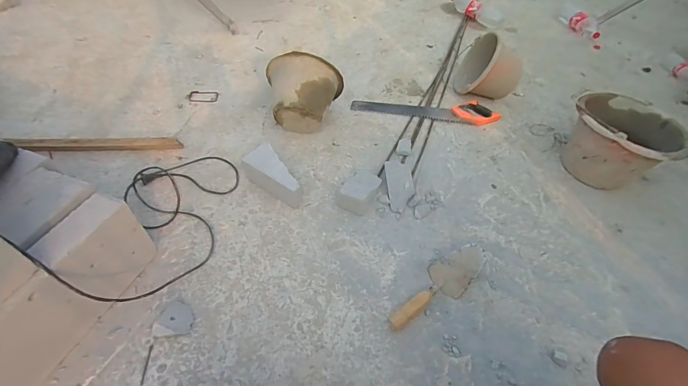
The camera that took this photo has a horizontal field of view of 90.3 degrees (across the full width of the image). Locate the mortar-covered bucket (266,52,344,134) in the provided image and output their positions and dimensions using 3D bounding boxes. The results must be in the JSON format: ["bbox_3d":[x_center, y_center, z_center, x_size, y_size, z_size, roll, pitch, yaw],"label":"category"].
[{"bbox_3d":[-0.125,-0.316,1.113,0.234,0.237,0.181,-2,49,-5],"label":"mortar-covered bucket"}]

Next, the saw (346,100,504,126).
[{"bbox_3d":[0.298,-0.316,1.259,0.527,0.046,0.101,7,49,1],"label":"saw"}]

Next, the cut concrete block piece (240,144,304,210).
[{"bbox_3d":[-0.203,-0.044,0.973,0.089,0.088,0.200,-31,58,-28],"label":"cut concrete block piece"}]

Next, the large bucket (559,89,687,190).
[{"bbox_3d":[0.808,-0.143,1.045,0.250,0.224,0.290,-22,54,-22],"label":"large bucket"}]

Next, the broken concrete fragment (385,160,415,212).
[{"bbox_3d":[0.166,-0.023,1.004,0.077,0.016,0.163,-3,65,-2],"label":"broken concrete fragment"}]

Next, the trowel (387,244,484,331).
[{"bbox_3d":[0.213,0.215,0.778,0.270,0.070,0.092,-34,60,-29],"label":"trowel"}]

